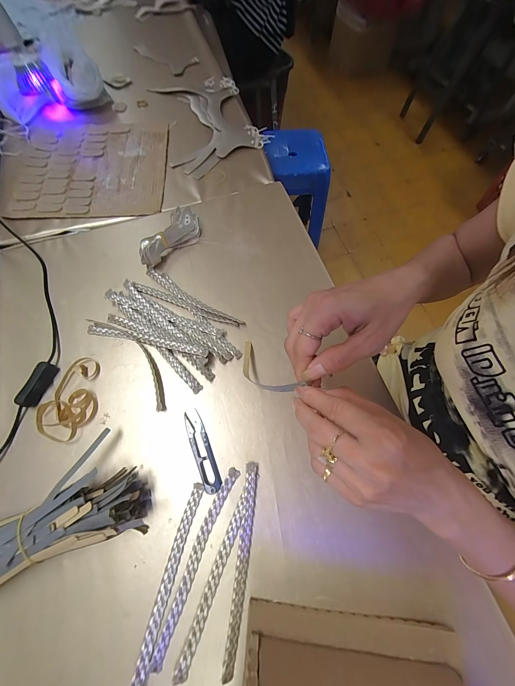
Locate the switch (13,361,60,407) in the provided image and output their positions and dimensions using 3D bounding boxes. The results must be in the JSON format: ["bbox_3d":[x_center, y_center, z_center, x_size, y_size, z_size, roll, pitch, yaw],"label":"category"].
[{"bbox_3d":[-0.299,0.056,0.344,0.019,0.017,0.060,11,69,4],"label":"switch"}]

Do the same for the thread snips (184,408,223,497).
[{"bbox_3d":[-0.070,0.134,0.319,0.022,0.010,0.099,-21,70,-8],"label":"thread snips"}]

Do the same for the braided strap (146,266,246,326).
[{"bbox_3d":[-0.106,-0.071,0.401,0.185,0.007,0.024,31,71,12],"label":"braided strap"}]

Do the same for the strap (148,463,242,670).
[{"bbox_3d":[-0.066,0.236,0.279,0.017,0.004,0.187,21,70,8],"label":"strap"}]

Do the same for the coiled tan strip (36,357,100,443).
[{"bbox_3d":[-0.247,0.074,0.339,0.066,0.021,0.110,20,70,8],"label":"coiled tan strip"}]

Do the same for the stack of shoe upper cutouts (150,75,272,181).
[{"bbox_3d":[-0.114,-0.515,0.578,0.216,0.012,0.318,-21,70,-8],"label":"stack of shoe upper cutouts"}]

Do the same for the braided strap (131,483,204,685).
[{"bbox_3d":[-0.095,0.253,0.269,0.016,0.011,0.185,8,67,18],"label":"braided strap"}]

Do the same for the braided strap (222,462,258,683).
[{"bbox_3d":[-0.017,0.235,0.279,0.013,0.009,0.187,7,68,3],"label":"braided strap"}]

